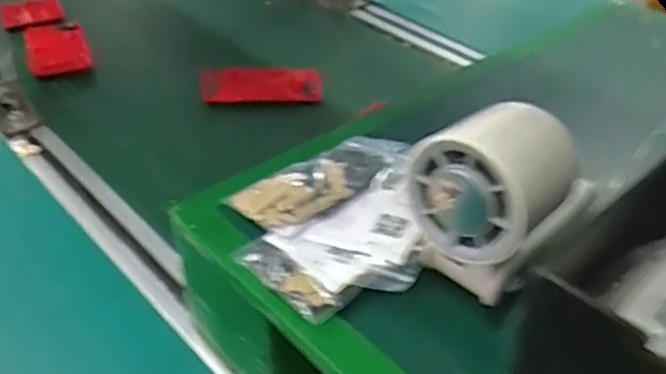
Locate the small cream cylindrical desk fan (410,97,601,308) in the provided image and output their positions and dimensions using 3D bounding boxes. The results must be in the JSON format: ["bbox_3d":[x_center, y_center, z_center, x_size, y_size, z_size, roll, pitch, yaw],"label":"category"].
[{"bbox_3d":[0.079,0.005,0.315,0.064,0.078,0.065,-25,46,-31],"label":"small cream cylindrical desk fan"}]

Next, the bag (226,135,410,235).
[{"bbox_3d":[-0.006,-0.005,0.397,0.104,0.016,0.052,-24,45,-30],"label":"bag"}]

